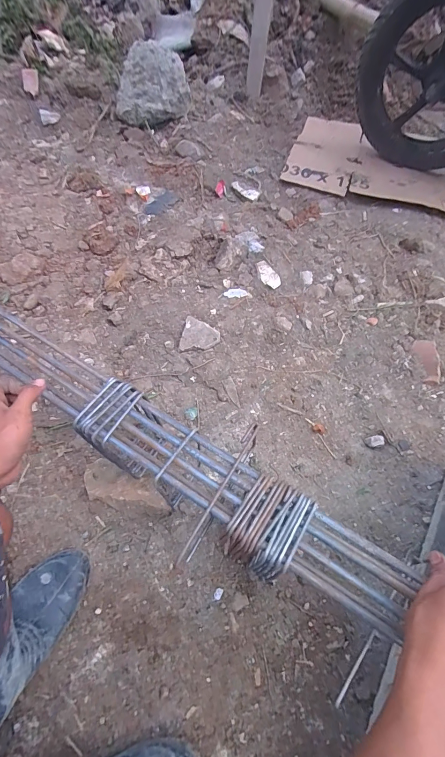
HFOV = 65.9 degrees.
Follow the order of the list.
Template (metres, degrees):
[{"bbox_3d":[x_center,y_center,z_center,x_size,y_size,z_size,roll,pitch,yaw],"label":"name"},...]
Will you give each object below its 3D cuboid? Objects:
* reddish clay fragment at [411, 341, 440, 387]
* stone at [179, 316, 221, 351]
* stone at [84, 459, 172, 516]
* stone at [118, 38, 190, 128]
[{"bbox_3d":[0.462,-0.039,0.782,0.051,0.022,0.114,8,59,2],"label":"reddish clay fragment"},{"bbox_3d":[-0.049,-0.100,0.796,0.084,0.007,0.088,9,59,2],"label":"stone"},{"bbox_3d":[-0.171,0.195,0.609,0.165,0.037,0.072,16,60,6],"label":"stone"},{"bbox_3d":[-0.244,-1.051,1.224,0.251,0.170,0.247,-2,60,-1],"label":"stone"}]

